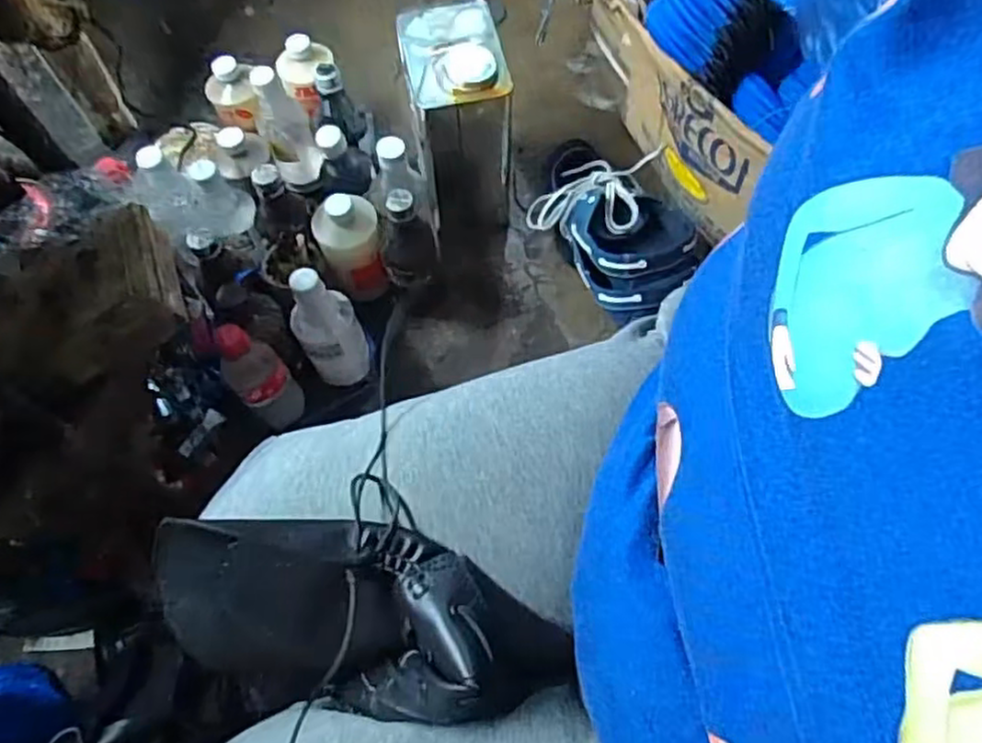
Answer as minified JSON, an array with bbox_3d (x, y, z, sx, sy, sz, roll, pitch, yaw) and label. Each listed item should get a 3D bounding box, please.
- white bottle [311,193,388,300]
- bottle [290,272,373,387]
[{"bbox_3d":[-0.160,-0.140,0.835,0.073,0.145,0.068,-19,66,-7],"label":"white bottle"},{"bbox_3d":[-0.178,-0.045,0.776,0.068,0.166,0.059,-27,67,-10],"label":"bottle"}]

